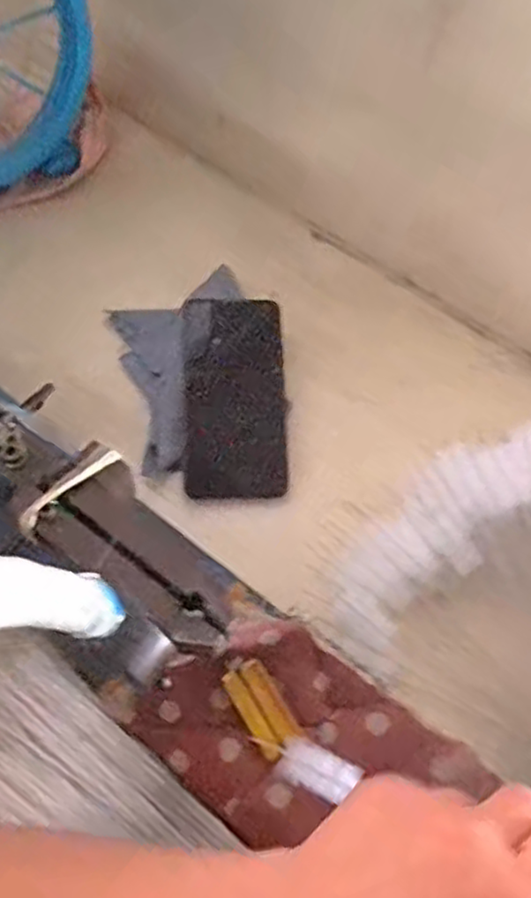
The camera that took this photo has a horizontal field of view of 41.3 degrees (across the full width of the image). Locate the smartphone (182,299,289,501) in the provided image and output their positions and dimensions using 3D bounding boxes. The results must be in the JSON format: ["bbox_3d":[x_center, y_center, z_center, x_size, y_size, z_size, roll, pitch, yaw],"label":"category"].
[{"bbox_3d":[-0.023,-0.039,0.528,0.073,0.012,0.150,-1,78,-5],"label":"smartphone"}]

